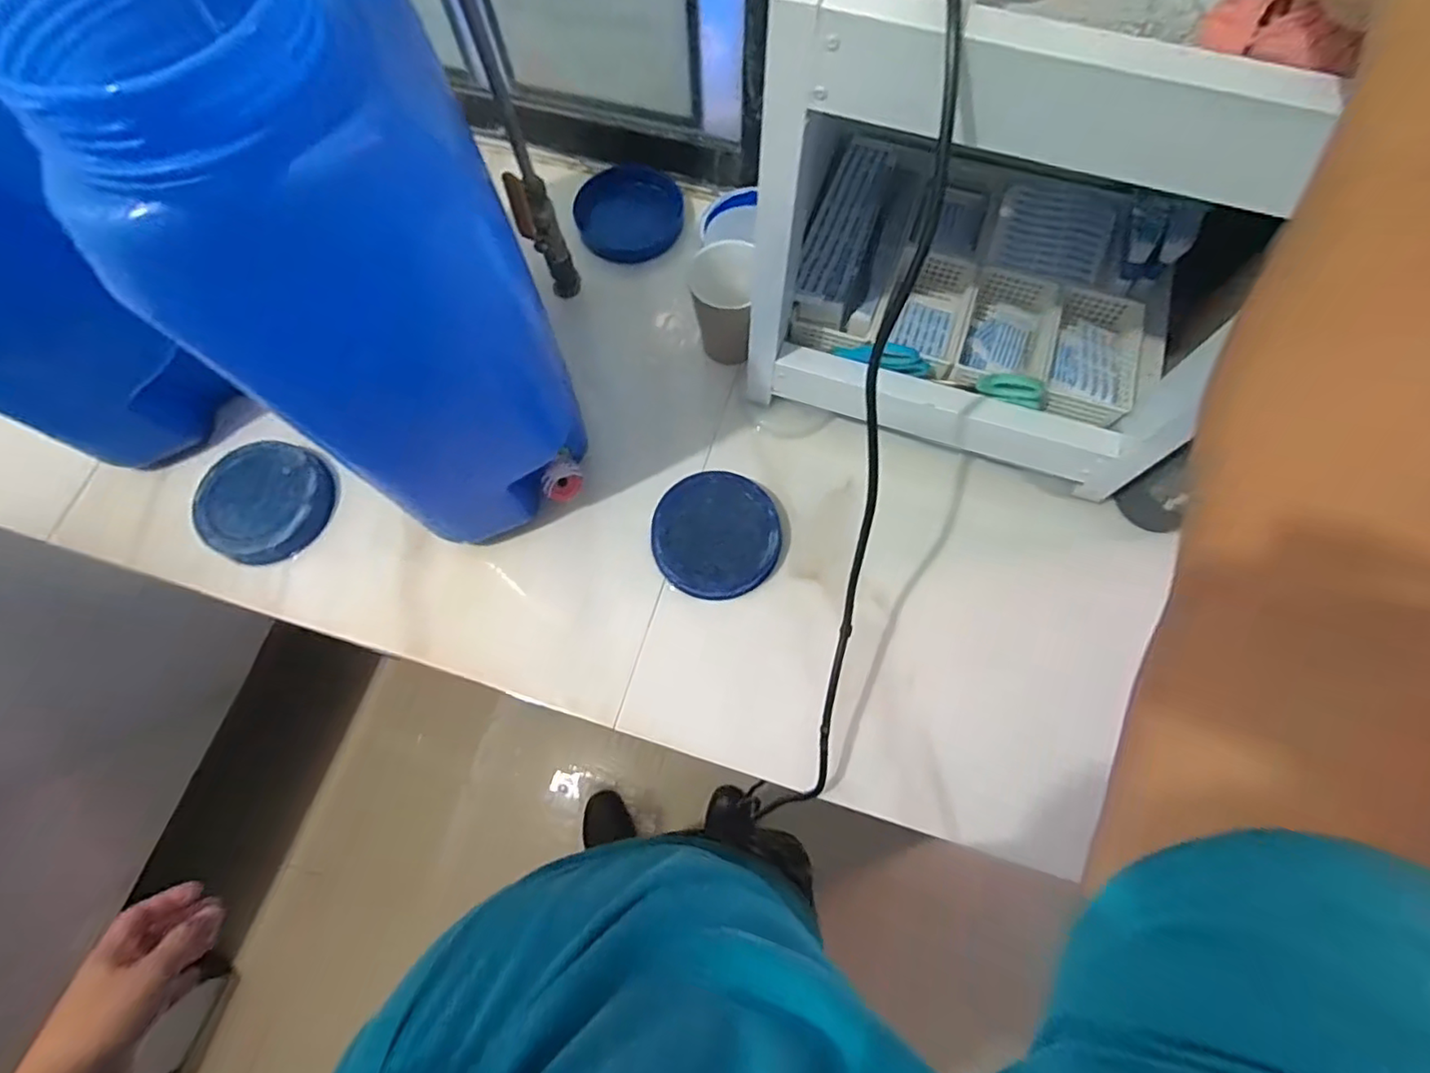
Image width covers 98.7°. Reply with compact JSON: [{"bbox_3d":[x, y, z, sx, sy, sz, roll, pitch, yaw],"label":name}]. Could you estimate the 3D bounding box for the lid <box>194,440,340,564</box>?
[{"bbox_3d":[-0.440,-0.035,0.599,0.116,0.025,0.117,0,72,0],"label":"lid"}]

